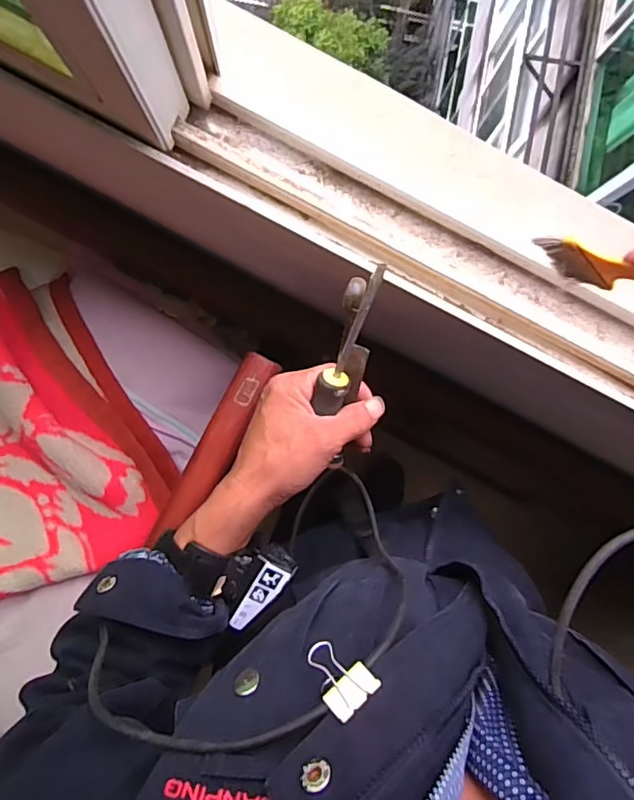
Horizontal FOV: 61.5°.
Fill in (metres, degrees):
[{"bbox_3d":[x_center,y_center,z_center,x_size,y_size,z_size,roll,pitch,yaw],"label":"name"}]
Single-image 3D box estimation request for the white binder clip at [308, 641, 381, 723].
[{"bbox_3d":[0.011,0.139,0.265,0.025,0.017,0.035,-32,50,-27],"label":"white binder clip"}]

